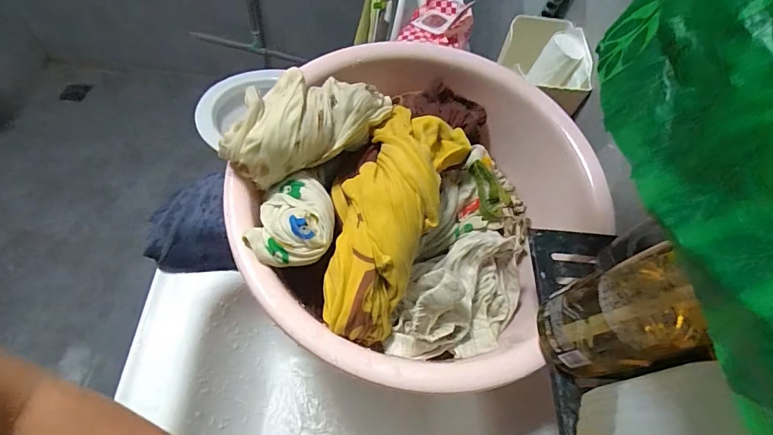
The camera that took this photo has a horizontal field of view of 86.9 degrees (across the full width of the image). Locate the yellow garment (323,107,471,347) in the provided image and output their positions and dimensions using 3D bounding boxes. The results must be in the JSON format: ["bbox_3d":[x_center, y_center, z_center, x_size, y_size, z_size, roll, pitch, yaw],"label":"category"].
[{"bbox_3d":[0.002,-0.006,0.382,0.091,0.074,0.233,24,60,6],"label":"yellow garment"}]

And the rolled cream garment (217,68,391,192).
[{"bbox_3d":[-0.076,-0.093,0.389,0.162,0.058,0.084,-39,72,-25],"label":"rolled cream garment"}]

